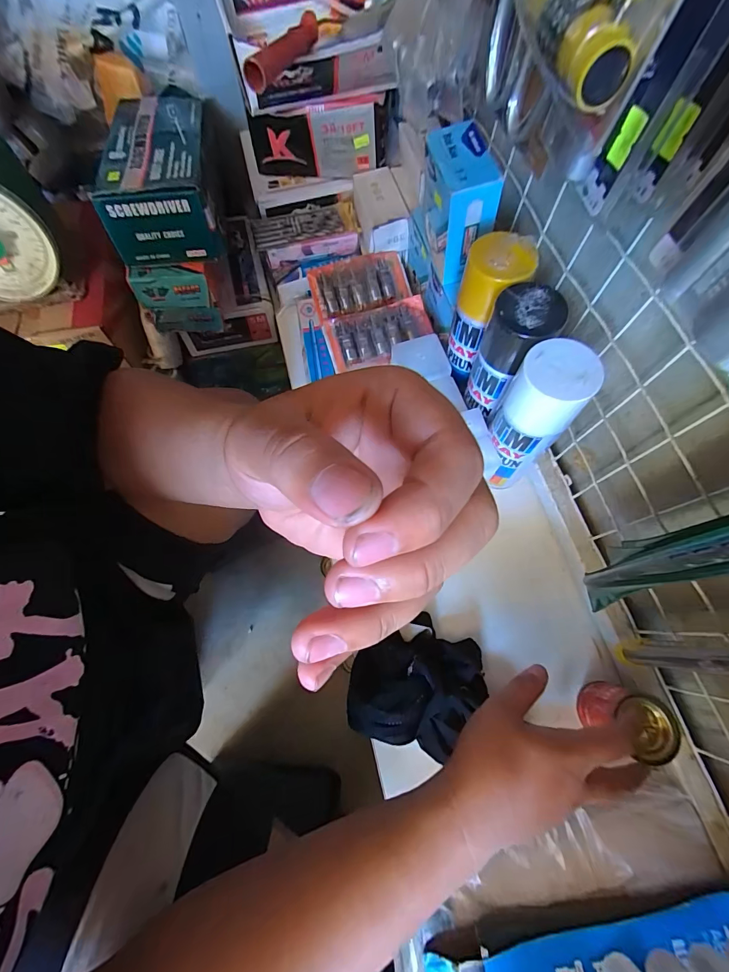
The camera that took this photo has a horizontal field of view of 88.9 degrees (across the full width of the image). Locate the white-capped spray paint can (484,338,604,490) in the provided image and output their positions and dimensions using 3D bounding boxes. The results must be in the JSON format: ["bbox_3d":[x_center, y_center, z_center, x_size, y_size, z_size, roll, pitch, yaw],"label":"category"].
[{"bbox_3d":[0.164,-0.059,0.386,0.055,0.192,0.064,-39,74,-15],"label":"white-capped spray paint can"}]

